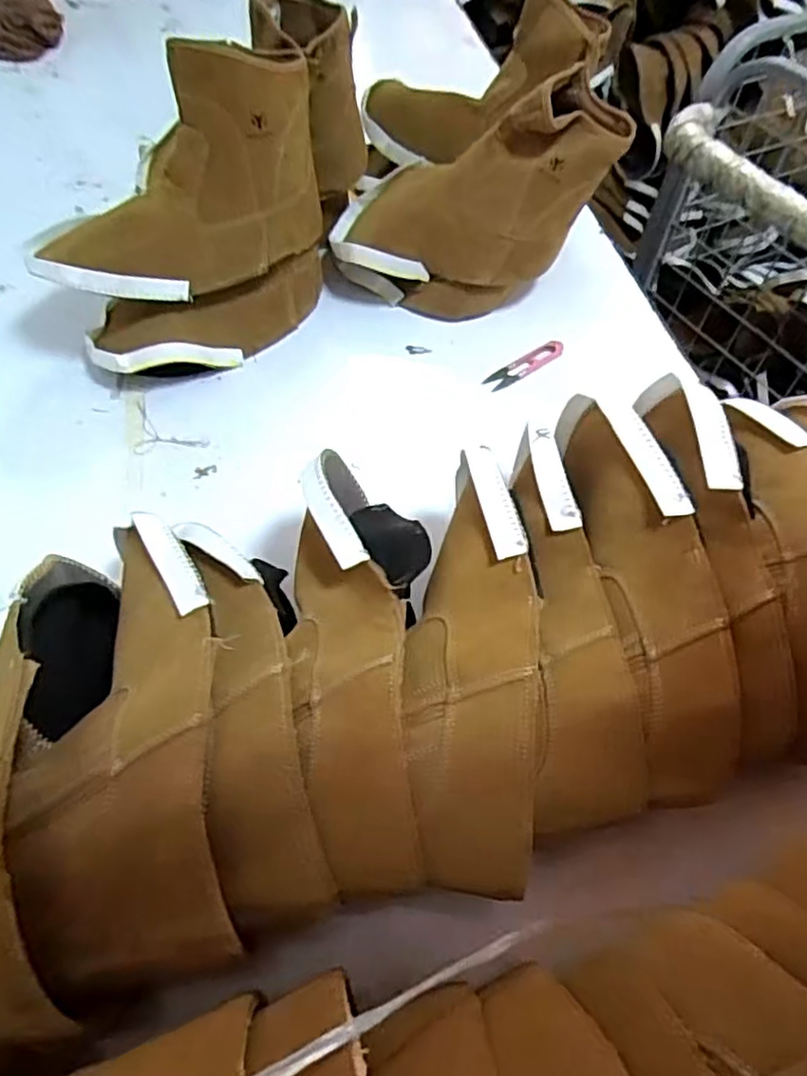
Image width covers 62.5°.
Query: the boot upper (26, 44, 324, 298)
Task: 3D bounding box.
[{"bbox_3d":[-0.199,-0.328,0.602,0.282,0.158,0.110,-35,64,-24],"label":"boot upper"}]

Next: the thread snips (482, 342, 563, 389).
[{"bbox_3d":[0.130,-0.182,0.702,0.103,0.008,0.025,-29,62,-21],"label":"thread snips"}]

